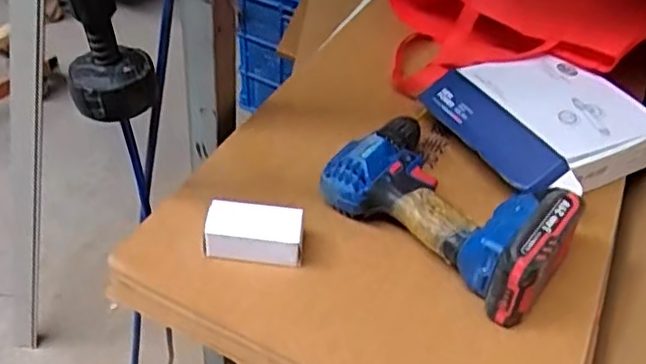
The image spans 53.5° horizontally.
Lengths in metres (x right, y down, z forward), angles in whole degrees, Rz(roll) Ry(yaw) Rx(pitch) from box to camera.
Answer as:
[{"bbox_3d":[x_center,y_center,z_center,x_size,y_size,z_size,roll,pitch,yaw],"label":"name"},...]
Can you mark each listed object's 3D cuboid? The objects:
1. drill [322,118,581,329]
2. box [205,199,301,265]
[{"bbox_3d":[0.121,0.016,0.592,0.216,0.066,0.127,33,49,25],"label":"drill"},{"bbox_3d":[-0.061,0.046,0.575,0.084,0.036,0.037,5,43,-2],"label":"box"}]

